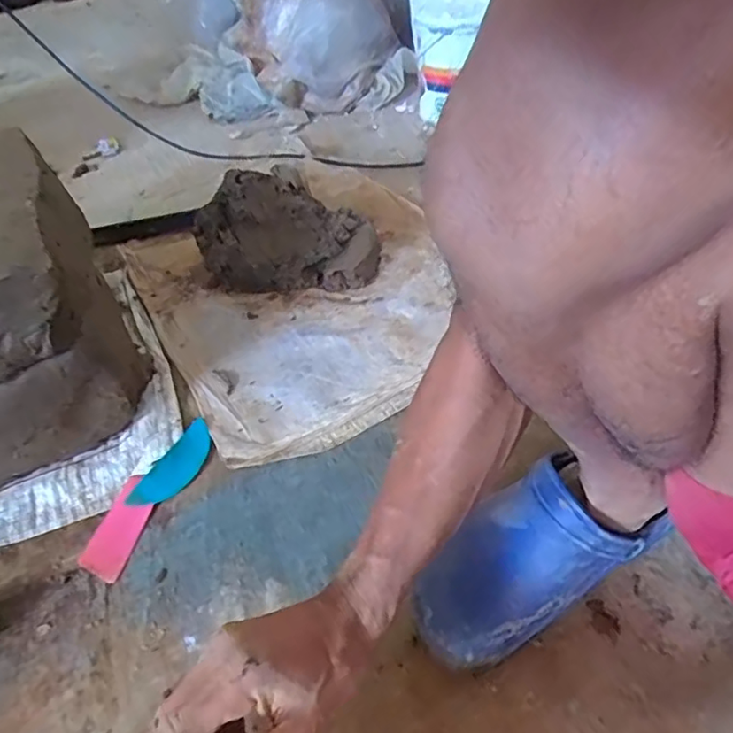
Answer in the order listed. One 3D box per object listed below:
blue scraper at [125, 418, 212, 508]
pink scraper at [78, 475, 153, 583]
[{"bbox_3d":[-0.201,0.103,0.595,0.041,0.012,0.111,17,49,23],"label":"blue scraper"},{"bbox_3d":[-0.243,0.156,0.554,0.044,0.009,0.102,11,49,6],"label":"pink scraper"}]

